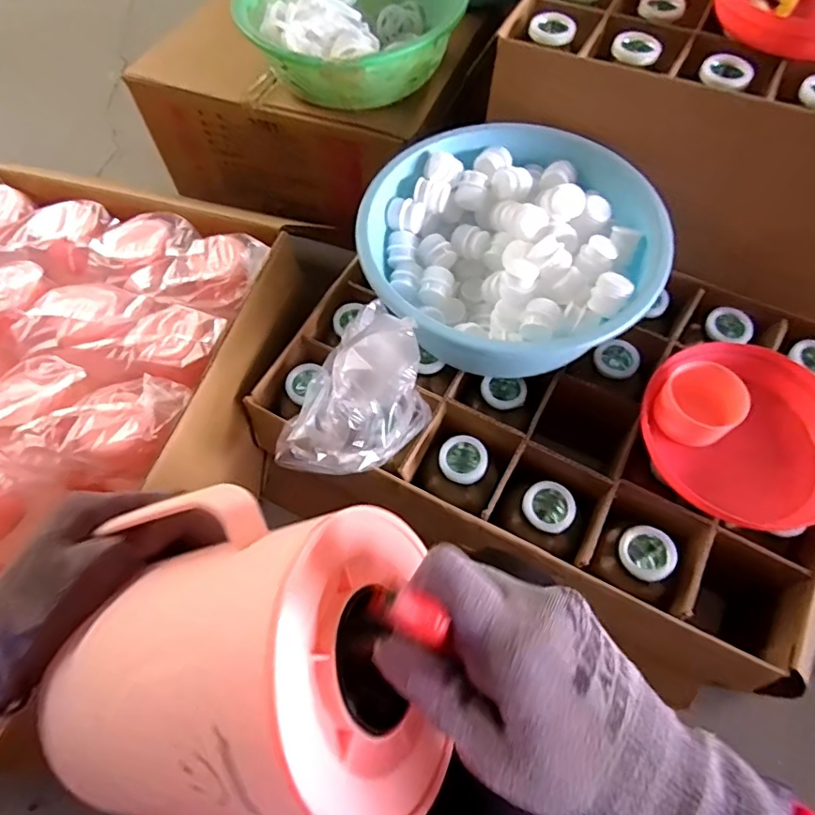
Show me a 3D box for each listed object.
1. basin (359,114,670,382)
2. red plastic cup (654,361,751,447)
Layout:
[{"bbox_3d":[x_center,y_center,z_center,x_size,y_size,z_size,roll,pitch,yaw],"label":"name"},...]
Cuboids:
[{"bbox_3d":[0.127,-0.217,0.735,0.351,0.133,0.362,-1,62,2],"label":"basin"},{"bbox_3d":[0.355,-0.002,0.666,0.097,0.052,0.091,-1,62,2],"label":"red plastic cup"}]

